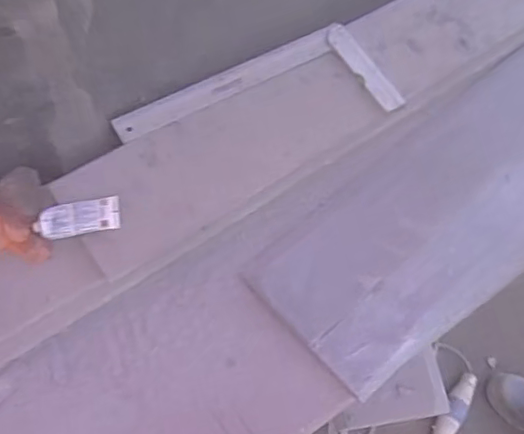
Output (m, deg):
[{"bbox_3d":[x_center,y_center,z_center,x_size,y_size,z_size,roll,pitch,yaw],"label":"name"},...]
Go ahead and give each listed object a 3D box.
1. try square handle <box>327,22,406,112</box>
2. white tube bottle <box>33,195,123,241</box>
[{"bbox_3d":[0.140,-0.208,0.792,0.038,0.006,0.159,-25,67,-21],"label":"try square handle"},{"bbox_3d":[-0.212,0.000,0.664,0.093,0.011,0.043,-9,62,-8],"label":"white tube bottle"}]

